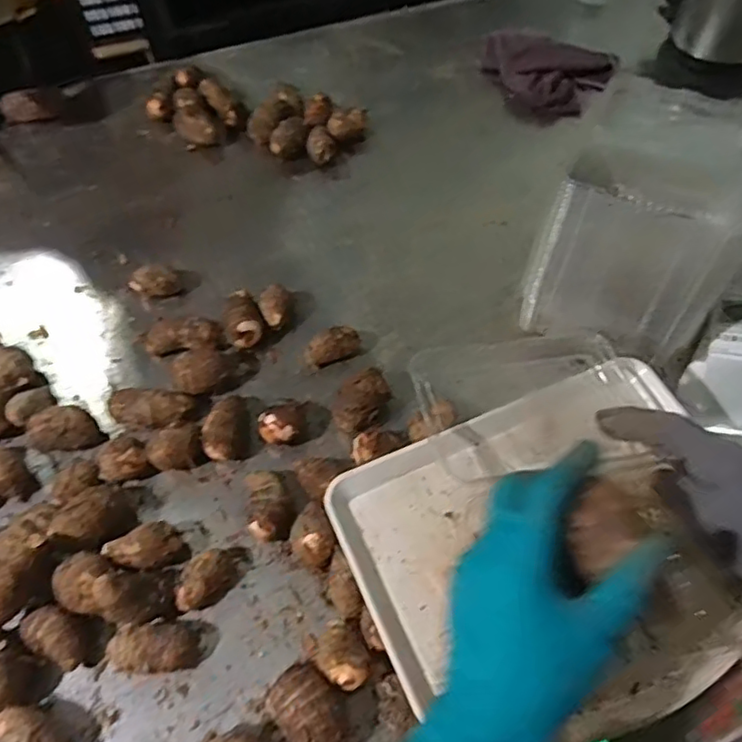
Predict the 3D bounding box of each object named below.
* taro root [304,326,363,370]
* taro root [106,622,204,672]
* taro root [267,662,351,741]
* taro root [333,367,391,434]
[{"bbox_3d":[-0.042,-0.027,0.694,0.063,0.034,0.036,-10,59,-5],"label":"taro root"},{"bbox_3d":[-0.182,0.235,0.524,0.069,0.036,0.039,-4,59,-1],"label":"taro root"},{"bbox_3d":[-0.050,0.270,0.490,0.055,0.047,0.067,-36,64,-19],"label":"taro root"},{"bbox_3d":[-0.009,0.034,0.644,0.049,0.050,0.066,25,63,15],"label":"taro root"}]

